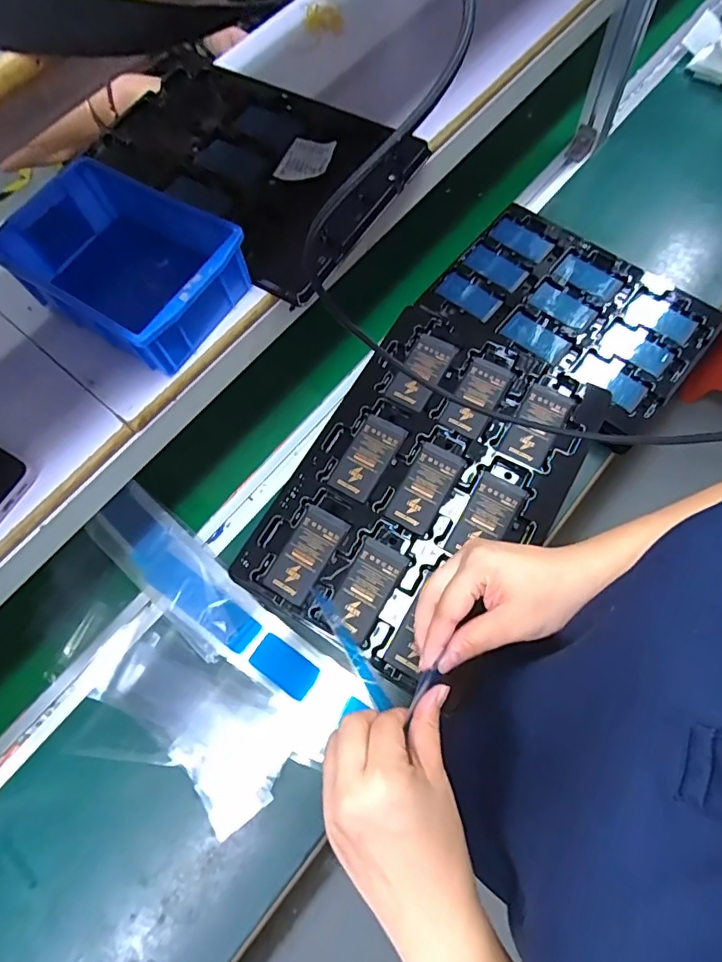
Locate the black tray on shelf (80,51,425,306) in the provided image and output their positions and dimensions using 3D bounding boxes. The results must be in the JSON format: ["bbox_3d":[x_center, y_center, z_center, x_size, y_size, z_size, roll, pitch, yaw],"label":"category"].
[{"bbox_3d":[-0.126,-0.332,0.532,0.328,0.030,0.223,31,74,16],"label":"black tray on shelf"}]

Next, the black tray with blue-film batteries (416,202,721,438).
[{"bbox_3d":[0.266,-0.219,0.666,0.321,0.023,0.219,36,76,17],"label":"black tray with blue-film batteries"}]

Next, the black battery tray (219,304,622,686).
[{"bbox_3d":[0.060,-0.001,0.472,0.219,0.014,0.322,30,75,12],"label":"black battery tray"}]

